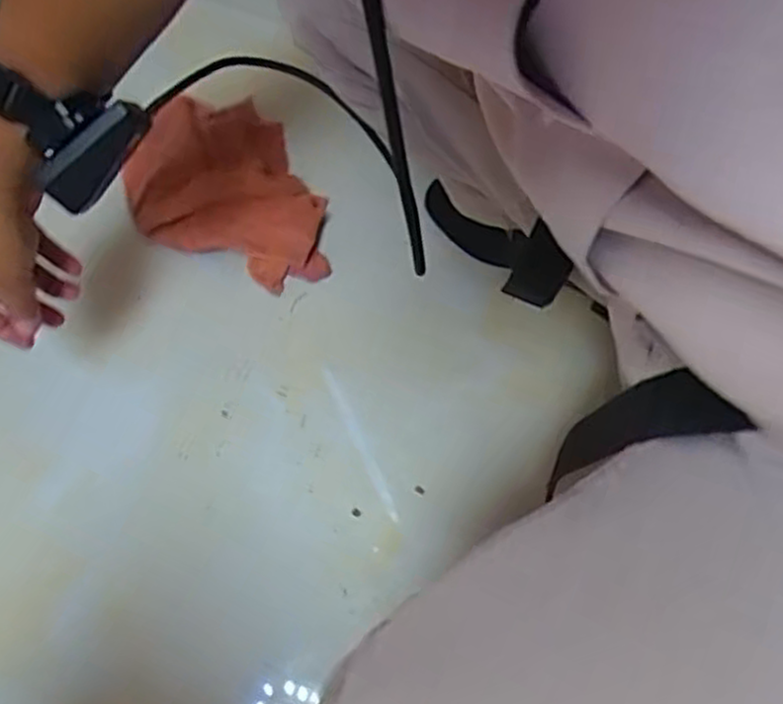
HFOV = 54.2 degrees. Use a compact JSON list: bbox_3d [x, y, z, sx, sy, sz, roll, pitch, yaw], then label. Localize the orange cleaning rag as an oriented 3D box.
[{"bbox_3d":[-0.153,-0.139,0.694,0.149,0.029,0.203,-28,72,-9],"label":"orange cleaning rag"}]

